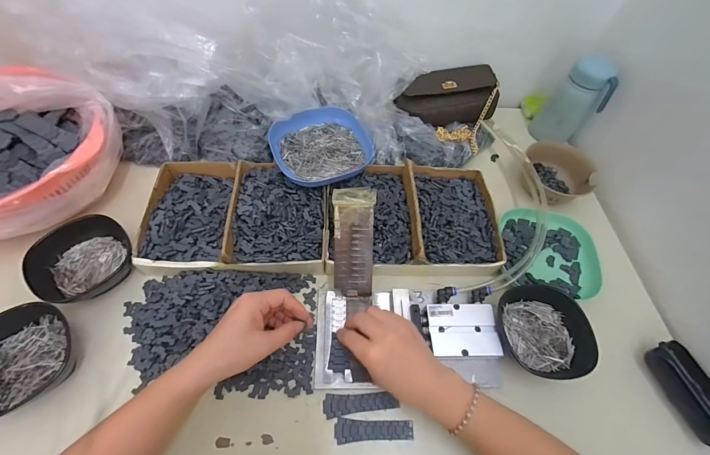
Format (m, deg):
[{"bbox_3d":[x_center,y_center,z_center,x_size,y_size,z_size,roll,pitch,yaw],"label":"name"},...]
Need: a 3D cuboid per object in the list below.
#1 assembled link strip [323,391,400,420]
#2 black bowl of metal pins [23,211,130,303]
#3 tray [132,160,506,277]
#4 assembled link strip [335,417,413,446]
[{"bbox_3d":[0.007,0.202,0.371,0.084,0.004,0.023,-1,59,-5],"label":"assembled link strip"},{"bbox_3d":[-0.343,0.043,0.413,0.099,0.046,0.106,2,59,-3],"label":"black bowl of metal pins"},{"bbox_3d":[-0.039,-0.018,0.467,0.485,0.054,0.182,1,59,-4],"label":"tray"},{"bbox_3d":[0.021,0.224,0.358,0.085,0.004,0.023,3,59,-2],"label":"assembled link strip"}]

